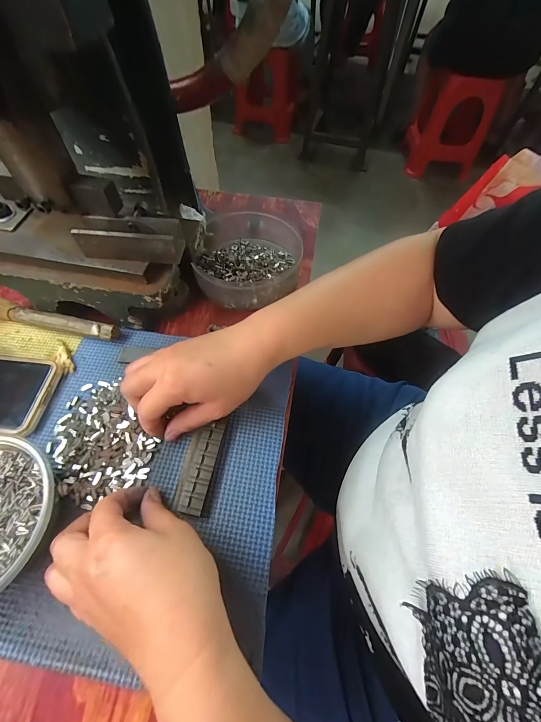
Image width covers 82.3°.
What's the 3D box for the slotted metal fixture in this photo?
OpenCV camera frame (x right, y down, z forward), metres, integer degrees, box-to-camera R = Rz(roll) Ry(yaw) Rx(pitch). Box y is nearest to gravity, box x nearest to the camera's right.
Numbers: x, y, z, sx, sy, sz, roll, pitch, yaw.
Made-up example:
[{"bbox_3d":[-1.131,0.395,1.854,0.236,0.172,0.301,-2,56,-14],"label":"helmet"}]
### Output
[{"bbox_3d":[-0.060,0.088,0.271,0.032,0.012,0.082,11,60,5],"label":"slotted metal fixture"}]

